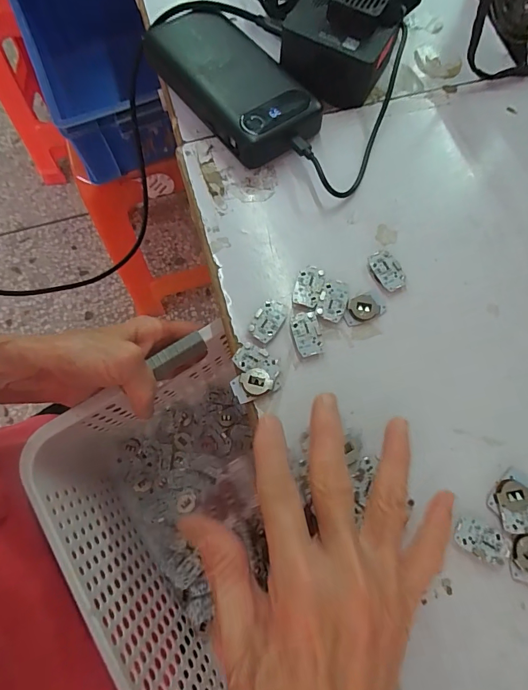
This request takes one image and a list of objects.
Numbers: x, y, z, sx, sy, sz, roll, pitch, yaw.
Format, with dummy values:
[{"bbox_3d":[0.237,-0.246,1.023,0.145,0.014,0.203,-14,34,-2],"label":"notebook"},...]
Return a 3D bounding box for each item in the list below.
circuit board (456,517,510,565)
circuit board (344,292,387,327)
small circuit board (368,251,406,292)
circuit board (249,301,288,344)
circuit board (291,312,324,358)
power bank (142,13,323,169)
[{"bbox_3d":[0.121,0.109,0.221,0.030,0.004,0.018,23,73,7],"label":"circuit board"},{"bbox_3d":[0.066,-0.025,0.264,0.029,0.005,0.017,-23,74,-8],"label":"circuit board"},{"bbox_3d":[0.084,-0.051,0.273,0.019,0.006,0.029,-19,73,-6],"label":"small circuit board"},{"bbox_3d":[0.003,-0.016,0.260,0.018,0.004,0.029,31,74,9],"label":"circuit board"},{"bbox_3d":[0.028,-0.007,0.257,0.017,0.004,0.028,-12,73,-4],"label":"circuit board"},{"bbox_3d":[-0.027,-0.207,0.312,0.070,0.028,0.154,-35,76,-11],"label":"power bank"}]

